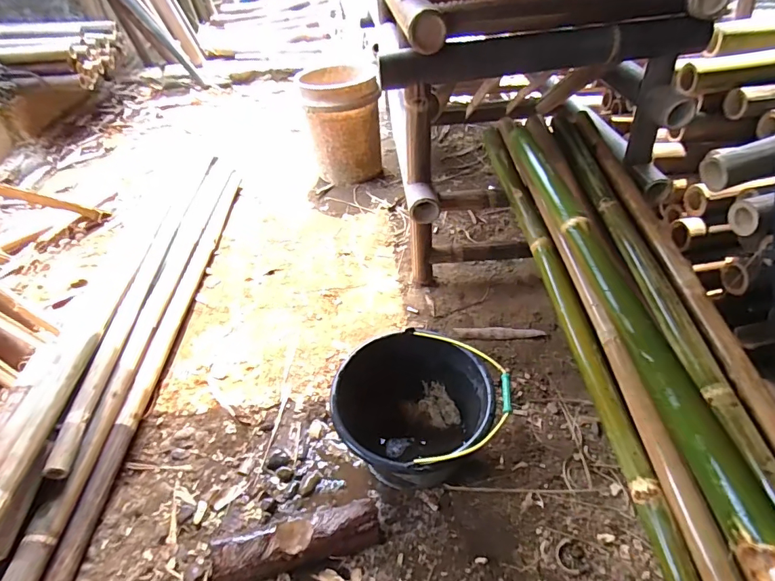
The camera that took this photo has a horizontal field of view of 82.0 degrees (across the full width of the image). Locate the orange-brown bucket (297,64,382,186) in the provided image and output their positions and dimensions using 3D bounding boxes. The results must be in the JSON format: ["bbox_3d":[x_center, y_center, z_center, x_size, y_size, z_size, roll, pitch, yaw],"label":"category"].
[{"bbox_3d":[-0.170,-0.650,1.734,0.264,0.349,0.294,-9,44,-7],"label":"orange-brown bucket"}]

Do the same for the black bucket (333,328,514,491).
[{"bbox_3d":[0.054,0.248,0.854,0.281,0.201,0.271,-1,44,1],"label":"black bucket"}]

